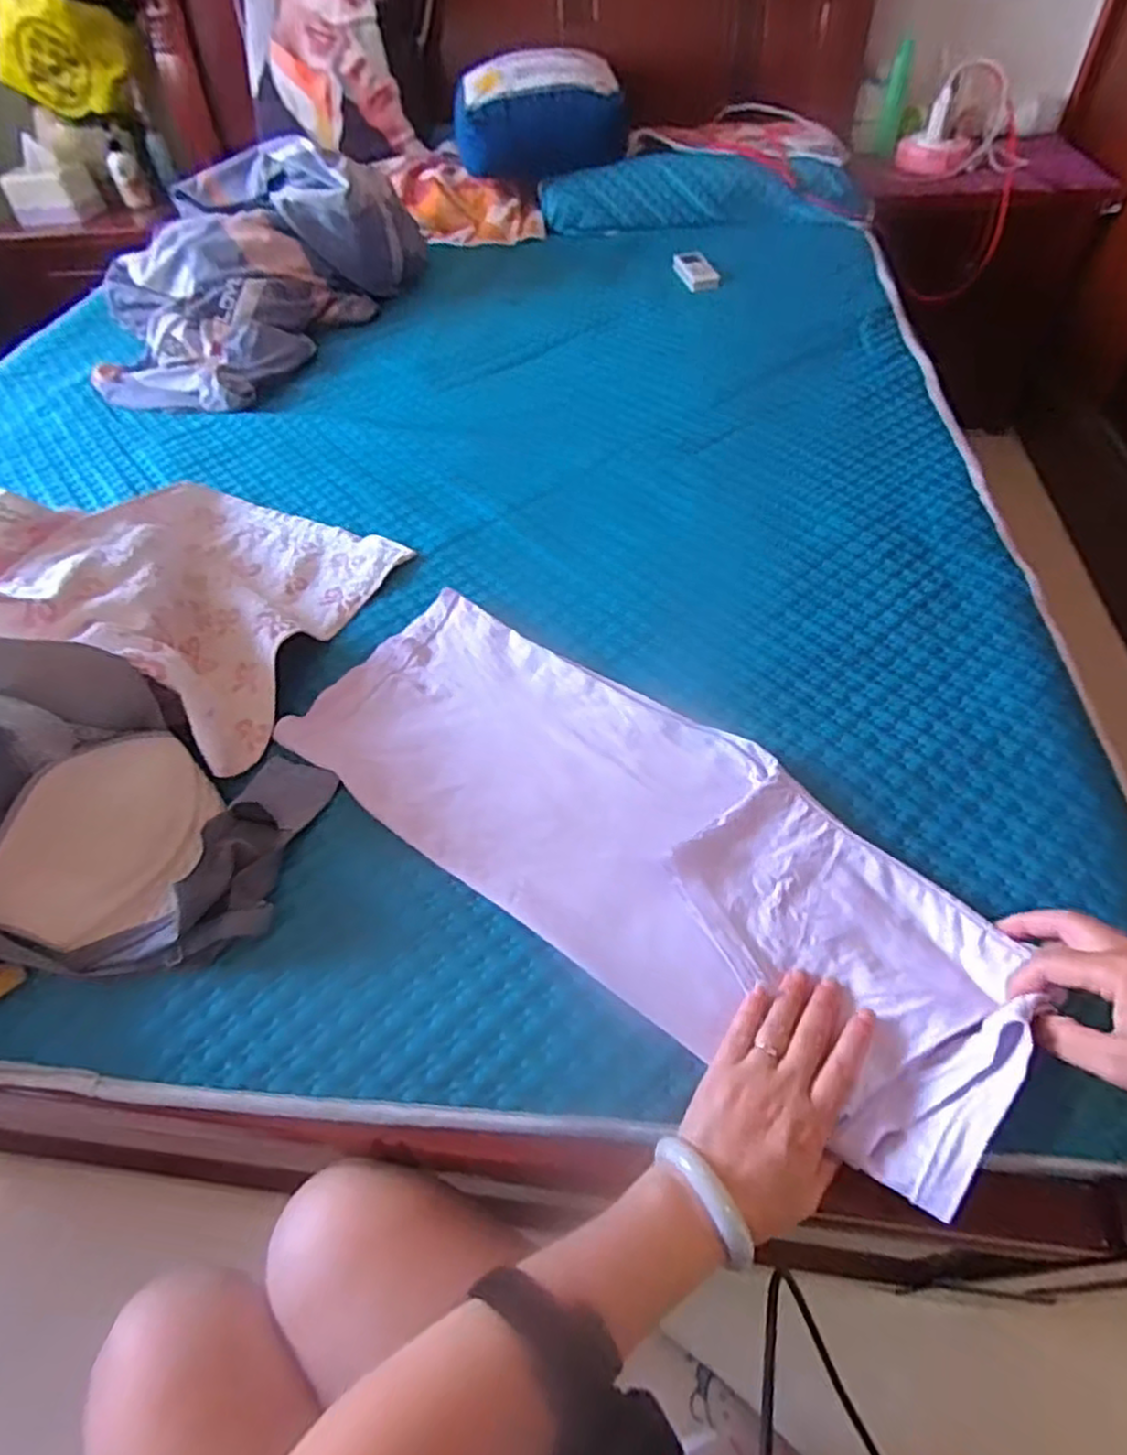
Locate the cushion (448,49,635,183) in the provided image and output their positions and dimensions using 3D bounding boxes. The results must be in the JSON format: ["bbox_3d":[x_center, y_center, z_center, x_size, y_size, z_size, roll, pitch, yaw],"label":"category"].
[{"bbox_3d":[-0.055,-1.228,1.446,0.330,0.169,0.182,-11,50,-5],"label":"cushion"}]

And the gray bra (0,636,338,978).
[{"bbox_3d":[-0.329,0.040,0.496,0.250,0.160,0.198,4,50,7],"label":"gray bra"}]

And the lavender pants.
[{"bbox_3d":[0.041,0.066,0.528,0.558,0.039,0.213,31,58,29],"label":"lavender pants"}]

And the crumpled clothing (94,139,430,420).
[{"bbox_3d":[-0.510,-0.729,1.147,0.360,0.201,0.553,25,56,22],"label":"crumpled clothing"}]

